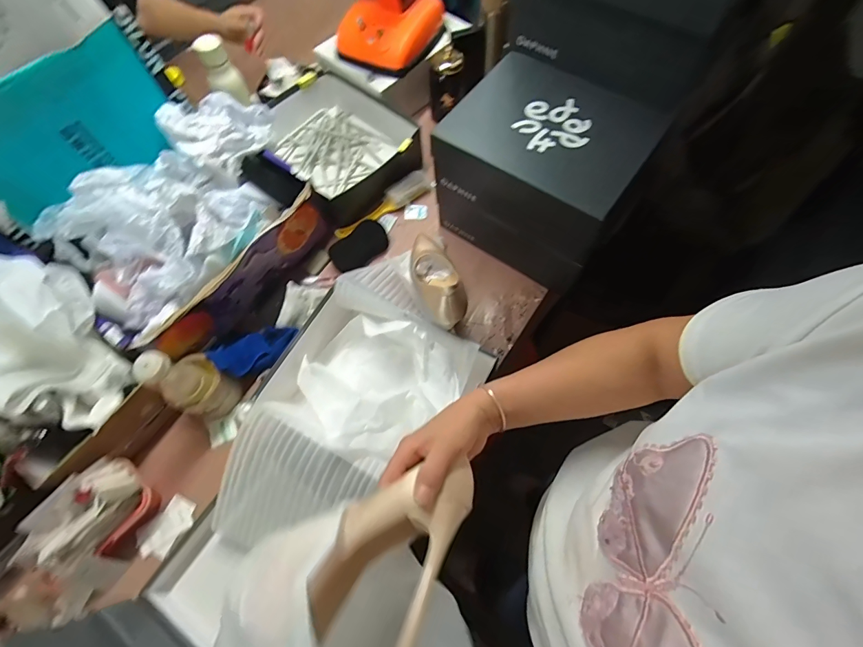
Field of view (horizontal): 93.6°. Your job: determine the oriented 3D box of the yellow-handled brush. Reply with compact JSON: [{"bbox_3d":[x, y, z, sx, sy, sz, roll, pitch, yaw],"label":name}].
[{"bbox_3d":[-0.093,-0.242,0.841,0.046,0.029,0.232,42,74,18],"label":"yellow-handled brush"}]

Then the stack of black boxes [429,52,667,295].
[{"bbox_3d":[0.191,-0.260,0.730,0.281,0.242,0.228,33,71,15],"label":"stack of black boxes"}]

